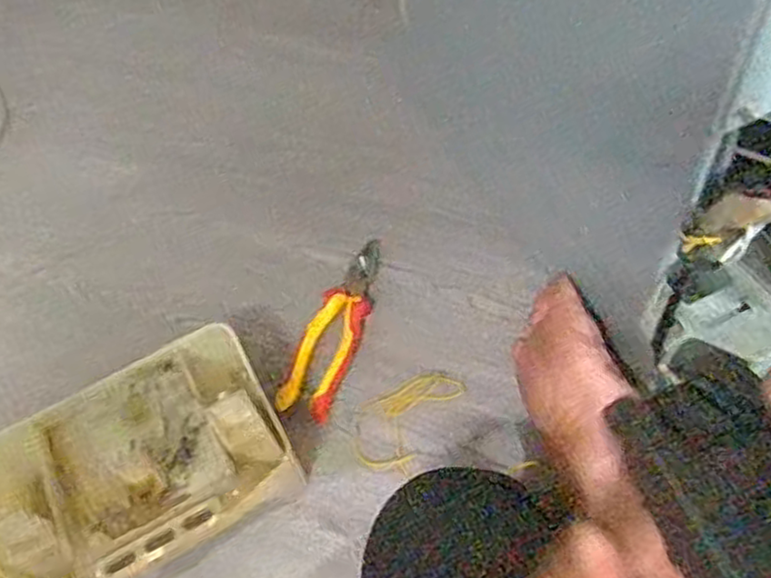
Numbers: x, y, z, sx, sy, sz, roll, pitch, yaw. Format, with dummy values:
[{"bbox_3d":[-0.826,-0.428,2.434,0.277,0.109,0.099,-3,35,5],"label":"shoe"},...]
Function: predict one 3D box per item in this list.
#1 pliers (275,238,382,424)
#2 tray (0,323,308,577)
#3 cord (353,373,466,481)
[{"bbox_3d":[-0.044,0.030,0.705,0.051,0.028,0.197,15,61,16],"label":"pliers"},{"bbox_3d":[-0.206,0.160,0.621,0.246,0.087,0.180,-28,58,-9],"label":"tray"},{"bbox_3d":[0.016,0.117,0.669,0.069,0.005,0.107,30,72,16],"label":"cord"}]

